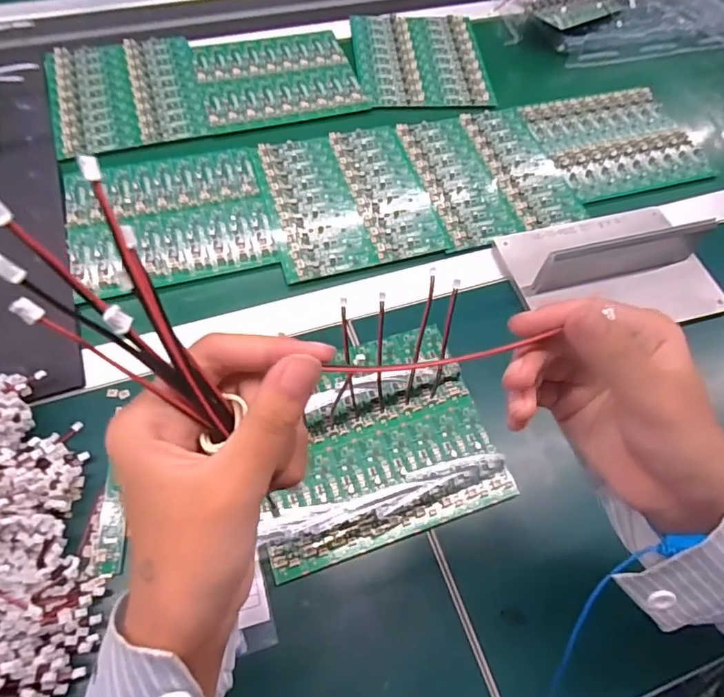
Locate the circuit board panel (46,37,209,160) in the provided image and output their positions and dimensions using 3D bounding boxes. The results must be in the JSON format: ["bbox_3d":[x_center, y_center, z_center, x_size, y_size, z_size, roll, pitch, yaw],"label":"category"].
[{"bbox_3d":[-0.285,-0.313,0.620,0.171,0.010,0.194,-16,63,-11],"label":"circuit board panel"}]

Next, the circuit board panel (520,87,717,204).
[{"bbox_3d":[0.309,-0.255,0.623,0.183,0.010,0.162,-12,63,-9],"label":"circuit board panel"}]

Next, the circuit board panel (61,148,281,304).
[{"bbox_3d":[-0.200,-0.141,0.534,0.201,0.015,0.176,-12,63,-9],"label":"circuit board panel"}]

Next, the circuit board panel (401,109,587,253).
[{"bbox_3d":[0.145,-0.203,0.589,0.162,0.006,0.195,-12,62,-9],"label":"circuit board panel"}]

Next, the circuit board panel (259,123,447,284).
[{"bbox_3d":[-0.017,-0.167,0.560,0.167,0.005,0.195,-14,63,-10],"label":"circuit board panel"}]

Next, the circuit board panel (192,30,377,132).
[{"bbox_3d":[-0.105,-0.344,0.650,0.196,0.007,0.168,-13,63,-10],"label":"circuit board panel"}]

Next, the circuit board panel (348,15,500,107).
[{"bbox_3d":[0.077,-0.390,0.685,0.168,0.006,0.190,-4,61,-5],"label":"circuit board panel"}]

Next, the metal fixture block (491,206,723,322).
[{"bbox_3d":[0.252,-0.088,0.499,0.202,0.058,0.139,-11,62,-9],"label":"metal fixture block"}]

